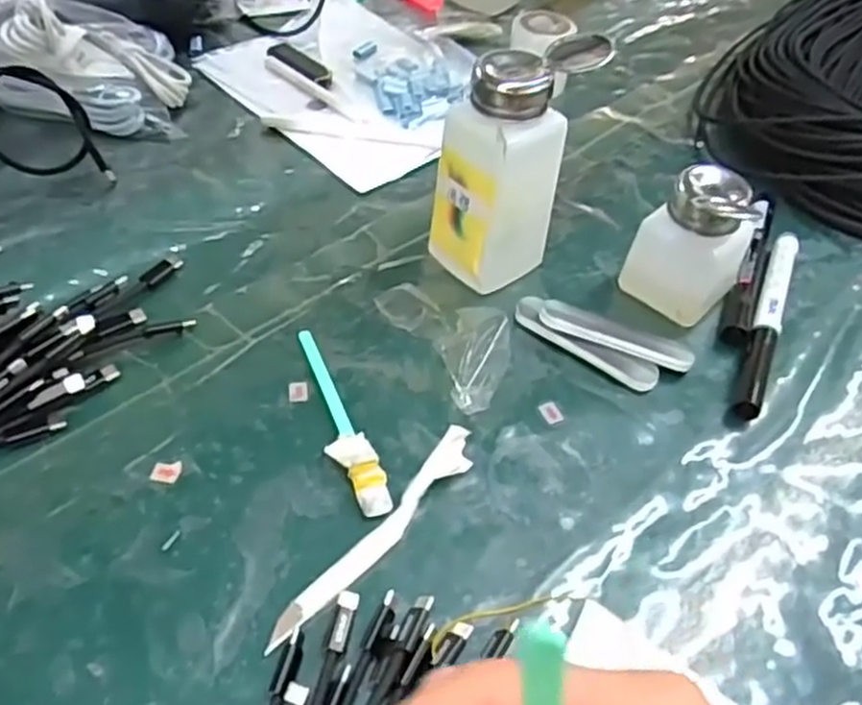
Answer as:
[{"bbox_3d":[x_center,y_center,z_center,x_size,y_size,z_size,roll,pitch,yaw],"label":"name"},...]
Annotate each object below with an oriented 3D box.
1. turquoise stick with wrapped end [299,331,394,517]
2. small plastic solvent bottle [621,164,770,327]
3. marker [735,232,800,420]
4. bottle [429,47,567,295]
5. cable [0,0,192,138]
[{"bbox_3d":[-0.048,0.030,0.373,0.019,0.009,0.119,-18,51,-20],"label":"turquoise stick with wrapped end"},{"bbox_3d":[0.146,-0.062,0.424,0.055,0.083,0.044,31,52,22],"label":"small plastic solvent bottle"},{"bbox_3d":[0.195,-0.020,0.436,0.014,0.016,0.157,21,49,14],"label":"marker"},{"bbox_3d":[0.037,-0.097,0.413,0.052,0.128,0.048,-28,55,-27],"label":"bottle"},{"bbox_3d":[-0.227,-0.201,0.523,0.107,0.075,0.079,-11,49,-14],"label":"cable"}]

